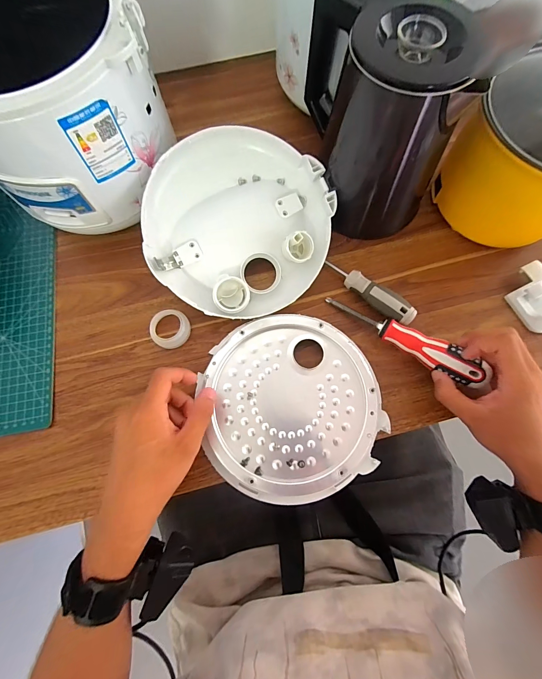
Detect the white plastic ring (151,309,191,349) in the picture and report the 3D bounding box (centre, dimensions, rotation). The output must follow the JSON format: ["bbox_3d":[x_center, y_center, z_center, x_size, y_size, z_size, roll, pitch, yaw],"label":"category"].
[{"bbox_3d":[-0.118,-0.012,0.360,0.042,0.020,0.042,0,74,1],"label":"white plastic ring"}]

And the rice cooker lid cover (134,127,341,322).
[{"bbox_3d":[-0.036,-0.130,0.358,0.206,0.037,0.200,-5,92,-6],"label":"rice cooker lid cover"}]

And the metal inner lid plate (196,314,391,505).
[{"bbox_3d":[0.023,0.068,0.331,0.182,0.016,0.184,0,74,1],"label":"metal inner lid plate"}]

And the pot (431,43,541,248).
[{"bbox_3d":[0.292,-0.202,0.334,0.159,0.157,0.166,0,74,1],"label":"pot"}]

